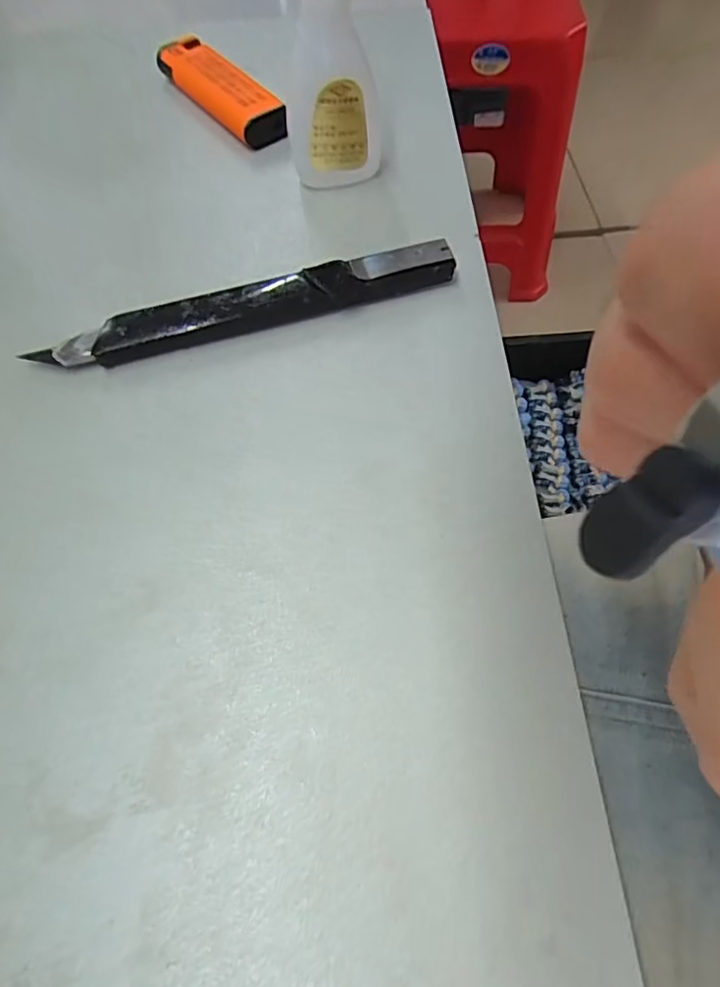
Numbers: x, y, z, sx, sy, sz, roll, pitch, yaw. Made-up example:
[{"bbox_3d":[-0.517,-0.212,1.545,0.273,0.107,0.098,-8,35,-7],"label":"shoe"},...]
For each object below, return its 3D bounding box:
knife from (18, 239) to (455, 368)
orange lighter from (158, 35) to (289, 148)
[{"bbox_3d":[-0.036,-0.062,0.185,0.138,0.010,0.017,-16,63,-6],"label":"knife"},{"bbox_3d":[-0.059,-0.178,0.246,0.020,0.016,0.089,-36,67,-16],"label":"orange lighter"}]

